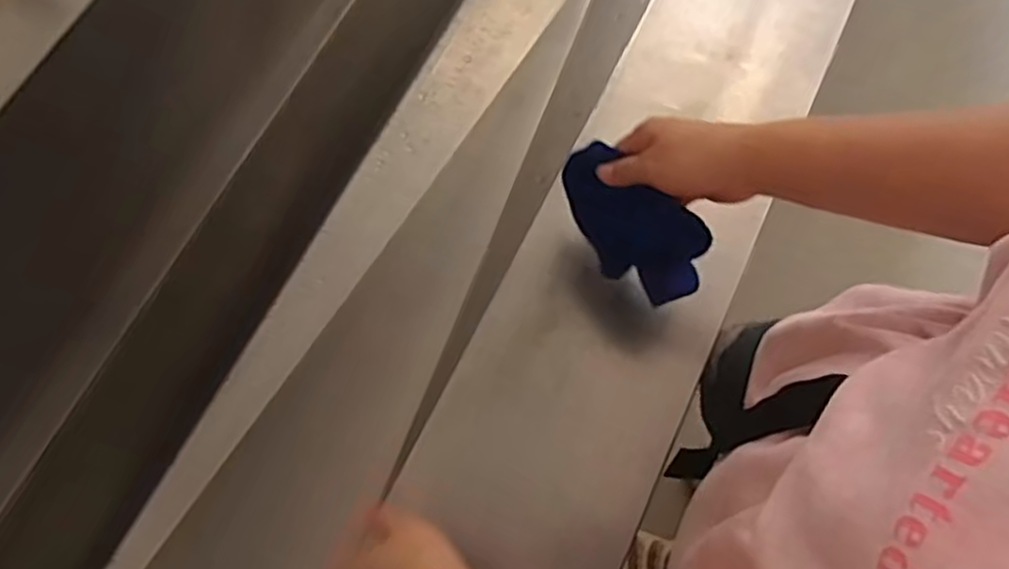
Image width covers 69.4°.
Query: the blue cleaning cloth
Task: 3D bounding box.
[{"bbox_3d":[0.094,-0.048,0.588,0.139,0.086,0.053,42,76,17],"label":"blue cleaning cloth"}]

